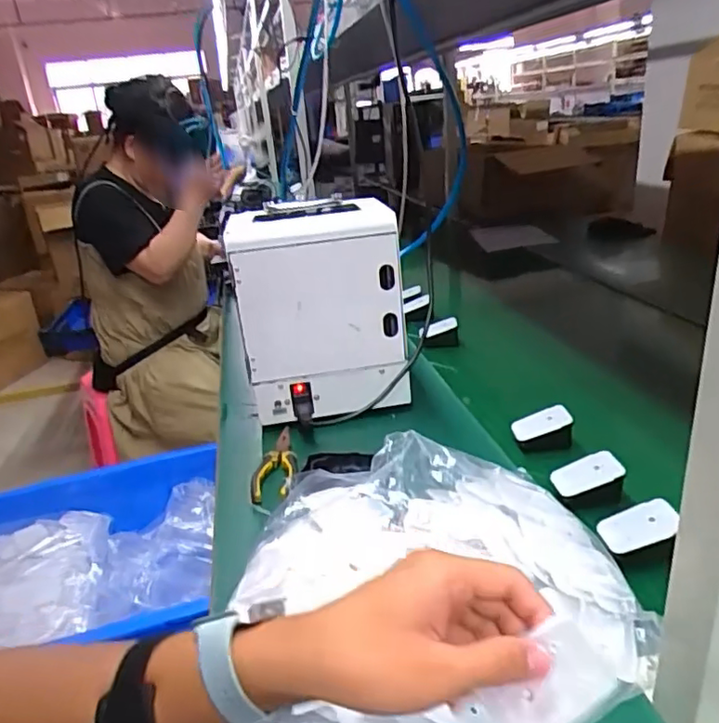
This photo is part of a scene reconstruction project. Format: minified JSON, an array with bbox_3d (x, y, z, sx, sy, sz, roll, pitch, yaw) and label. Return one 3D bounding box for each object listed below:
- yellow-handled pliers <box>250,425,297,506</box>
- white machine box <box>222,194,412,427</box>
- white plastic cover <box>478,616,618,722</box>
[{"bbox_3d":[-0.101,0.123,0.718,0.050,0.024,0.139,-6,25,0],"label":"yellow-handled pliers"},{"bbox_3d":[-0.056,-0.069,0.824,0.210,0.272,0.173,-9,24,-6],"label":"white machine box"},{"bbox_3d":[0.097,0.168,0.306,0.044,0.065,0.004,48,10,15],"label":"white plastic cover"}]

